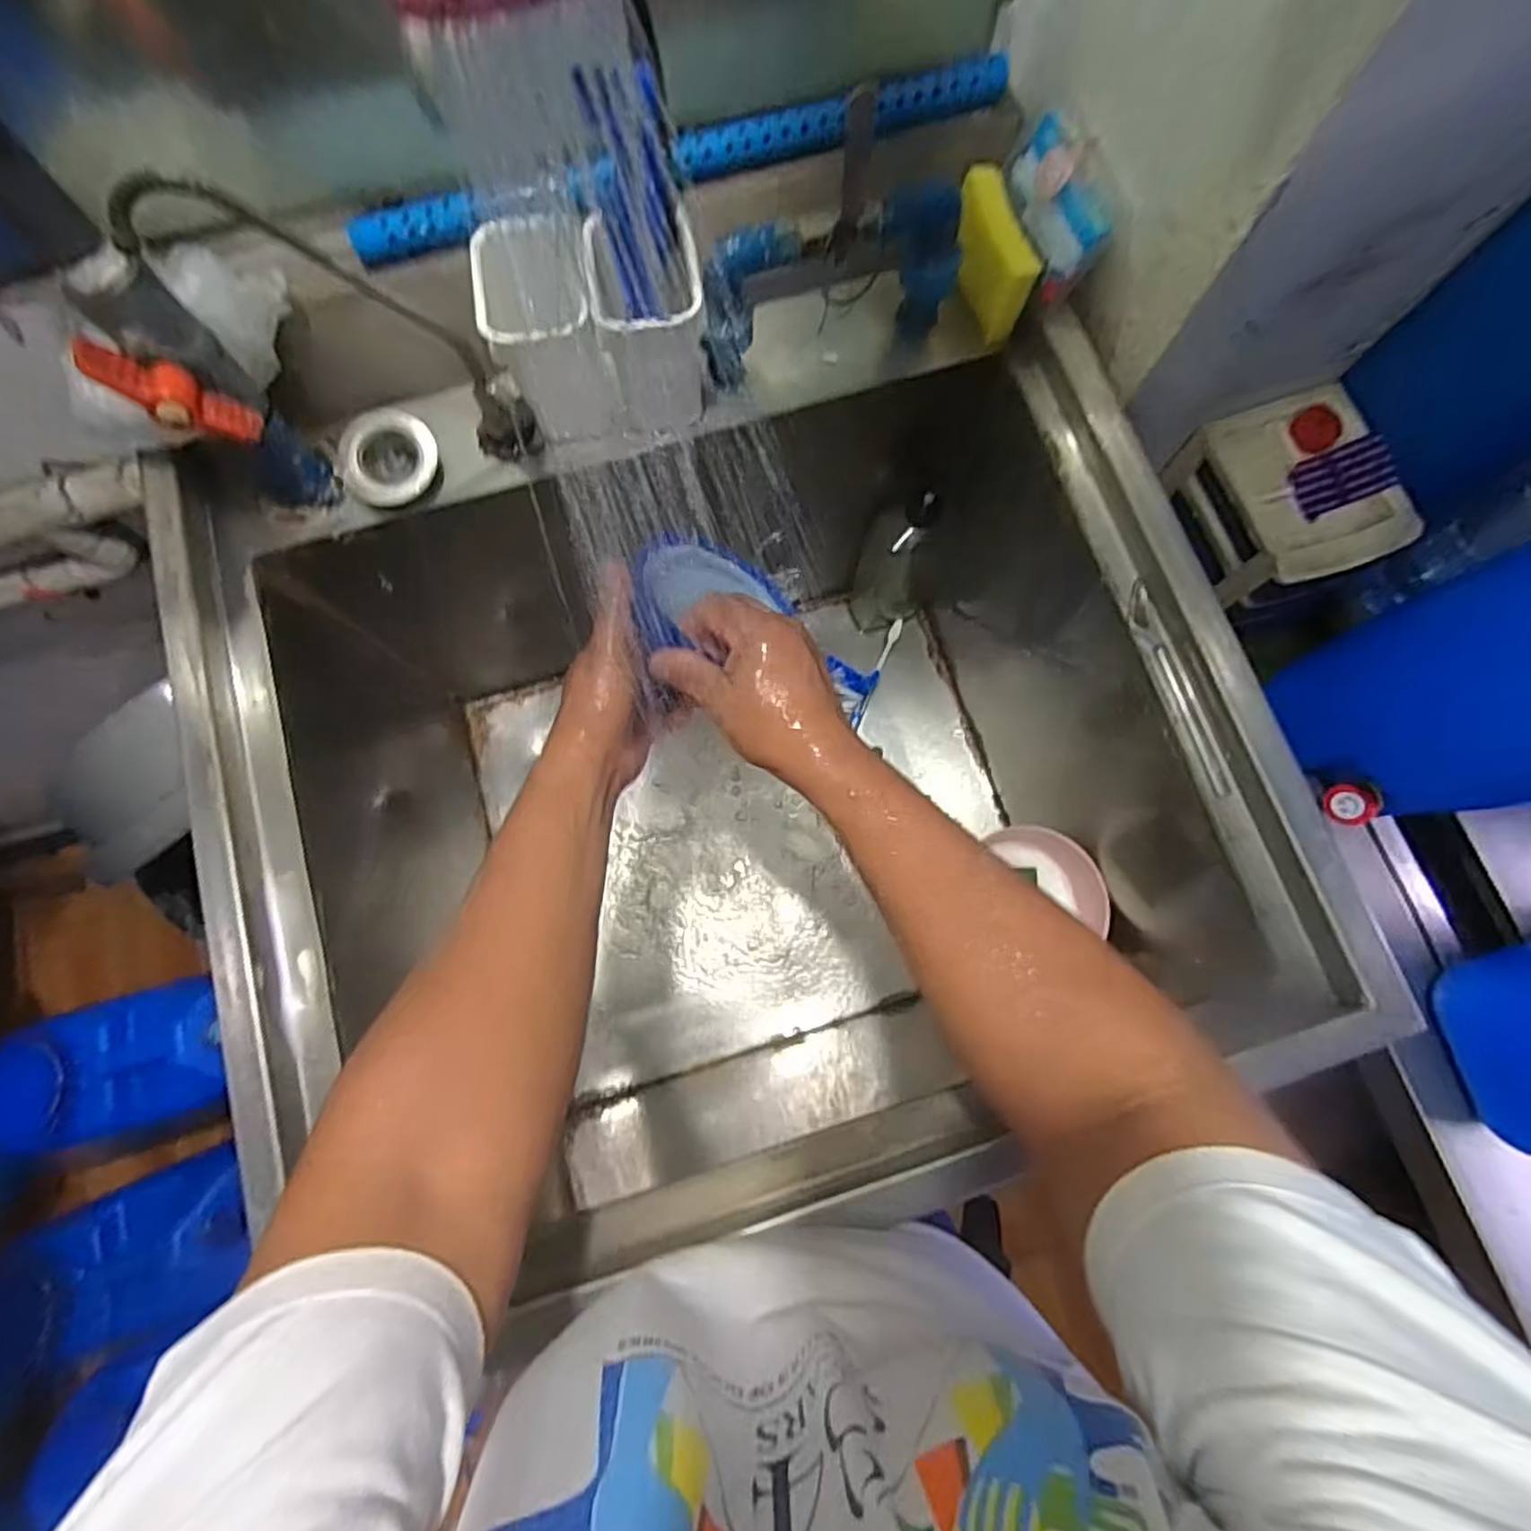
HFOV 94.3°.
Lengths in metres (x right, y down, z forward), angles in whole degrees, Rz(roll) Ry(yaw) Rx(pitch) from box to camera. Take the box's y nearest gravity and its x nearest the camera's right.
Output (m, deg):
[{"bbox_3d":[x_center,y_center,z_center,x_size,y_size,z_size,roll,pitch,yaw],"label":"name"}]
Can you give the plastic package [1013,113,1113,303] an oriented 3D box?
[{"bbox_3d":[0.218,-0.418,0.528,0.052,0.063,0.106,-8,78,-2],"label":"plastic package"}]

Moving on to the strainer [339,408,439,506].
[{"bbox_3d":[-0.292,-0.241,0.550,0.072,0.018,0.068,0,78,0],"label":"strainer"}]

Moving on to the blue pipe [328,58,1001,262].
[{"bbox_3d":[-0.055,-0.448,0.520,0.485,0.030,0.031,-20,79,-4],"label":"blue pipe"}]

